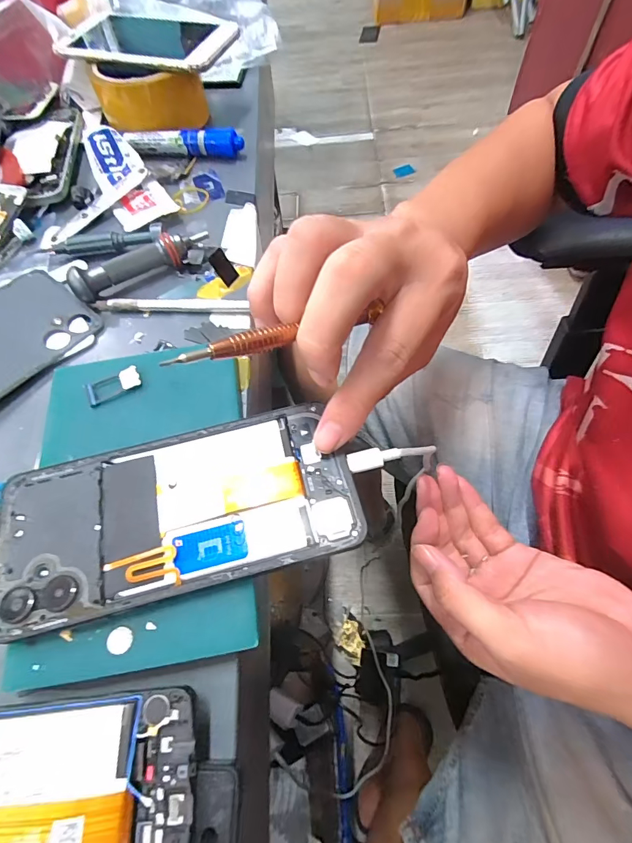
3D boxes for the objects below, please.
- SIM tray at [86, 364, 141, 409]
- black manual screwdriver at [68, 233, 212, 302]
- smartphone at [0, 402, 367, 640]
[{"bbox_3d":[-0.116,-0.021,0.234,0.030,0.005,0.015,-24,63,-9],"label":"SIM tray"},{"bbox_3d":[-0.123,-0.113,0.290,0.099,0.020,0.016,-33,65,-13],"label":"black manual screwdriver"},{"bbox_3d":[-0.065,0.040,0.192,0.163,0.004,0.077,-12,63,-4],"label":"smartphone"}]

